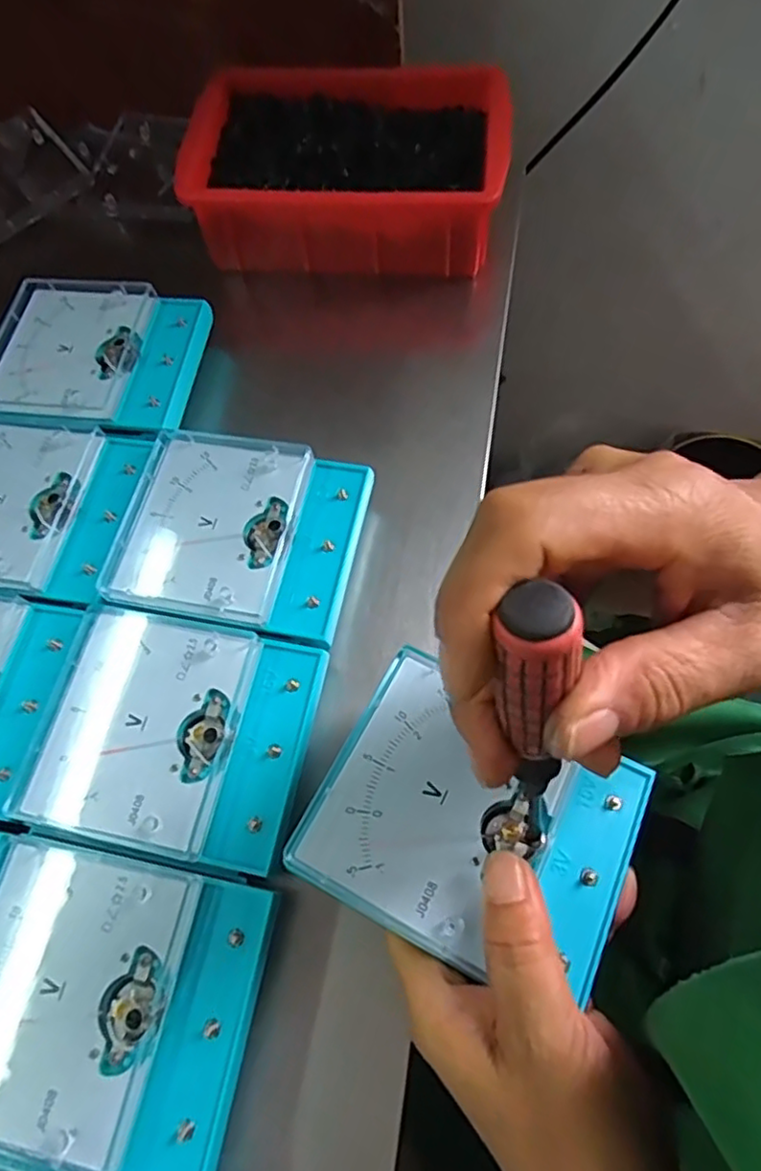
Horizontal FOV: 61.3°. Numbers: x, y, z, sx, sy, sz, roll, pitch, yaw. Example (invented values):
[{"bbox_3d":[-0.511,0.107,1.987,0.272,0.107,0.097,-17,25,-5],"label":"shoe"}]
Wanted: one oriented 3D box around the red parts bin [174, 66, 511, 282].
[{"bbox_3d":[-0.022,-0.279,0.431,0.205,0.061,0.128,4,65,4],"label":"red parts bin"}]

